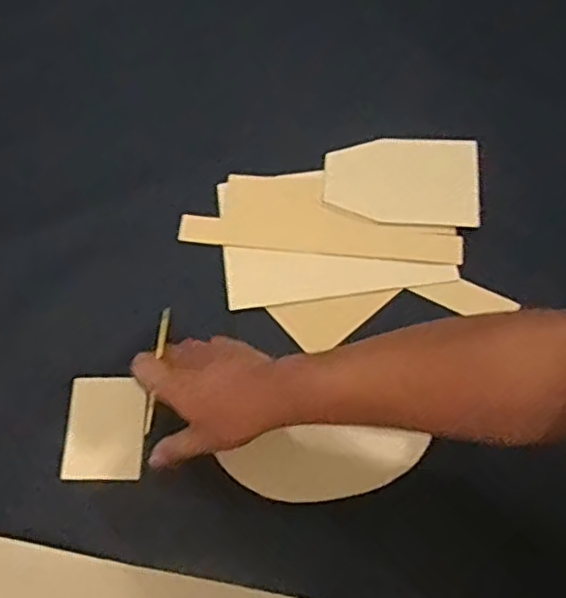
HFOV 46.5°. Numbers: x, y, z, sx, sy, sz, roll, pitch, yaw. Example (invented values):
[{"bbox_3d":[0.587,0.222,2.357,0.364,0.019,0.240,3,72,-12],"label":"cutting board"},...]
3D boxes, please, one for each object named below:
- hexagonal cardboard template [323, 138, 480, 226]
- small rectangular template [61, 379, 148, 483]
[{"bbox_3d":[0.125,-0.127,0.696,0.158,0.008,0.100,6,68,5],"label":"hexagonal cardboard template"},{"bbox_3d":[-0.164,0.119,0.610,0.074,0.005,0.094,-2,68,8],"label":"small rectangular template"}]

